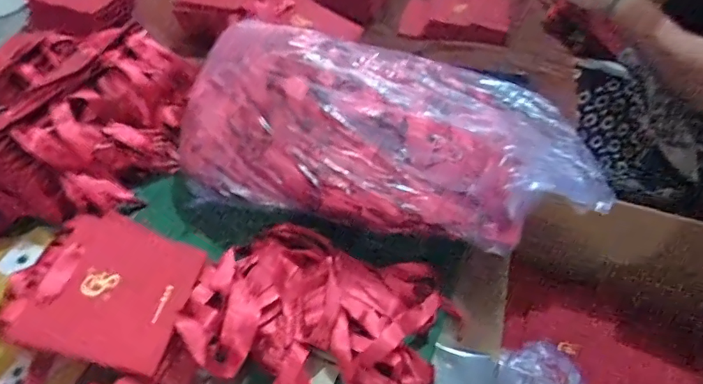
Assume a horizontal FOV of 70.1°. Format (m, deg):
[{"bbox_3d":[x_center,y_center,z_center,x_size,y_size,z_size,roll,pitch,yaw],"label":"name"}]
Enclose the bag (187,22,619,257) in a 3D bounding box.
[{"bbox_3d":[0.040,-0.077,0.576,0.486,0.131,0.209,13,49,13],"label":"bag"}]

